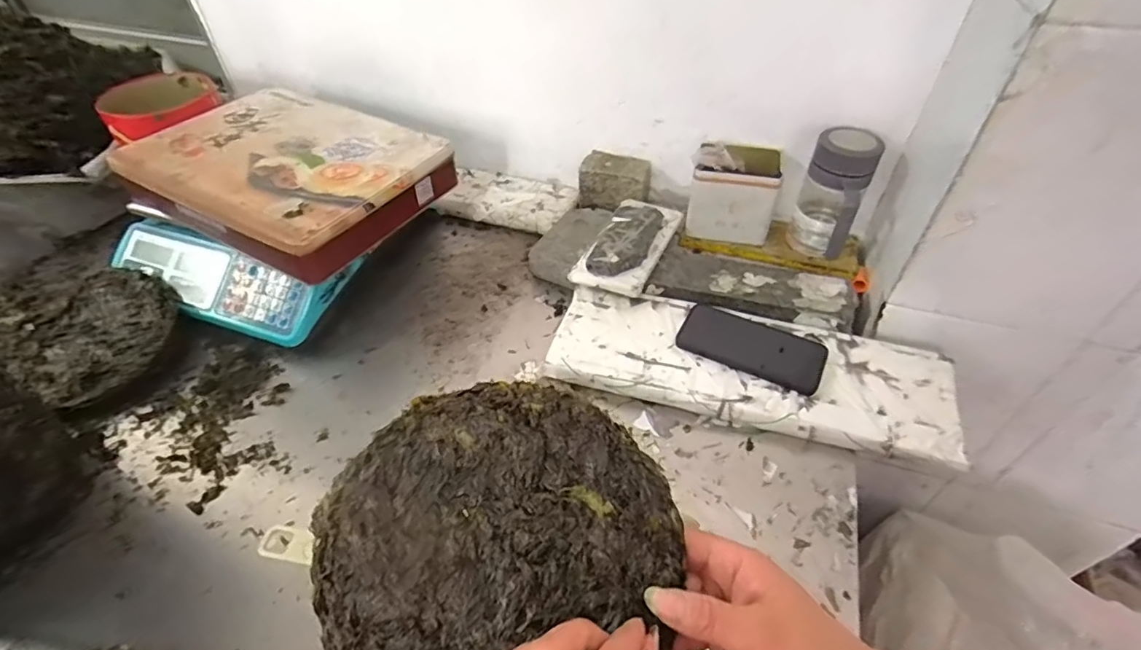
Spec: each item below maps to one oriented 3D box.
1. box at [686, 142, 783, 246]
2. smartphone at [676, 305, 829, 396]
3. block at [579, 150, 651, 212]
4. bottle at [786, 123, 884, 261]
[{"bbox_3d":[0.232,-0.194,0.755,0.116,0.100,0.089,11,46,12],"label":"box"},{"bbox_3d":[0.216,0.022,0.634,0.163,0.014,0.076,23,60,18],"label":"smartphone"},{"bbox_3d":[0.070,-0.226,0.837,0.103,0.065,0.060,11,46,12],"label":"block"},{"bbox_3d":[0.342,-0.163,0.707,0.075,0.165,0.126,19,48,19],"label":"bottle"}]

